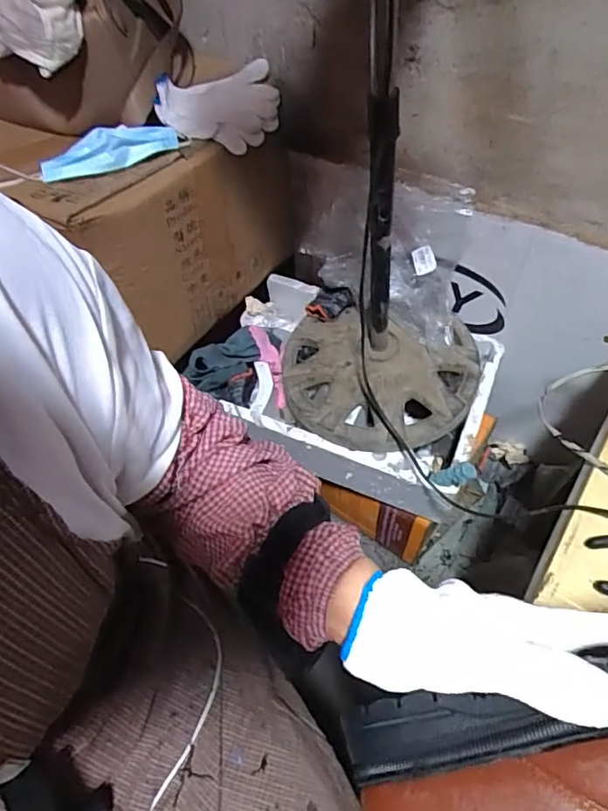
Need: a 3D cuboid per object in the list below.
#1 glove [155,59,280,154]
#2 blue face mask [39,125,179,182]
[{"bbox_3d":[-0.114,-0.389,0.708,0.158,0.043,0.136,0,57,3],"label":"glove"},{"bbox_3d":[-0.232,-0.304,0.643,0.161,0.027,0.052,-19,58,-10],"label":"blue face mask"}]

